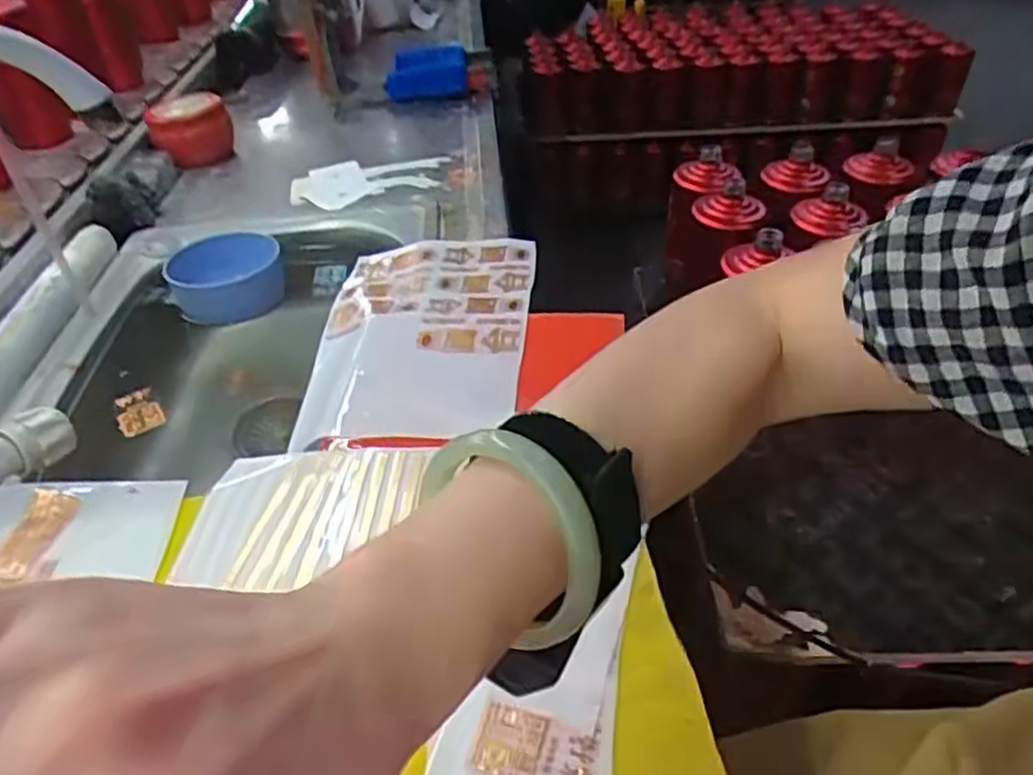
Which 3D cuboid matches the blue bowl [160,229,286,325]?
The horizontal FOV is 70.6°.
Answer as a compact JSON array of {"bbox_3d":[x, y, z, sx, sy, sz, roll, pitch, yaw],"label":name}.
[{"bbox_3d":[-0.294,-0.115,0.755,0.110,0.062,0.104,-14,41,-15],"label":"blue bowl"}]

